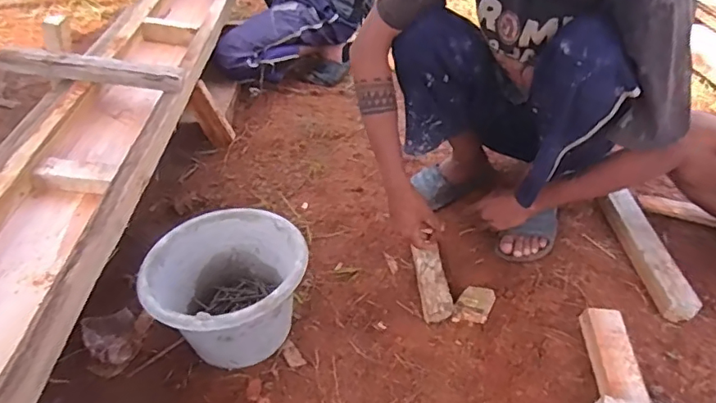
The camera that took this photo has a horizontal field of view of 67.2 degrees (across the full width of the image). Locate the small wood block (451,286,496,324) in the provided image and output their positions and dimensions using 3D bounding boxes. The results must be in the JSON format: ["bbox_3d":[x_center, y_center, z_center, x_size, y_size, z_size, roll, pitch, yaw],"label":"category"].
[{"bbox_3d":[0.227,0.204,1.044,0.068,0.025,0.091,5,41,31],"label":"small wood block"}]

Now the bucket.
[{"bbox_3d":[-0.239,0.169,1.018,0.274,0.191,0.272,5,37,-4],"label":"bucket"}]

